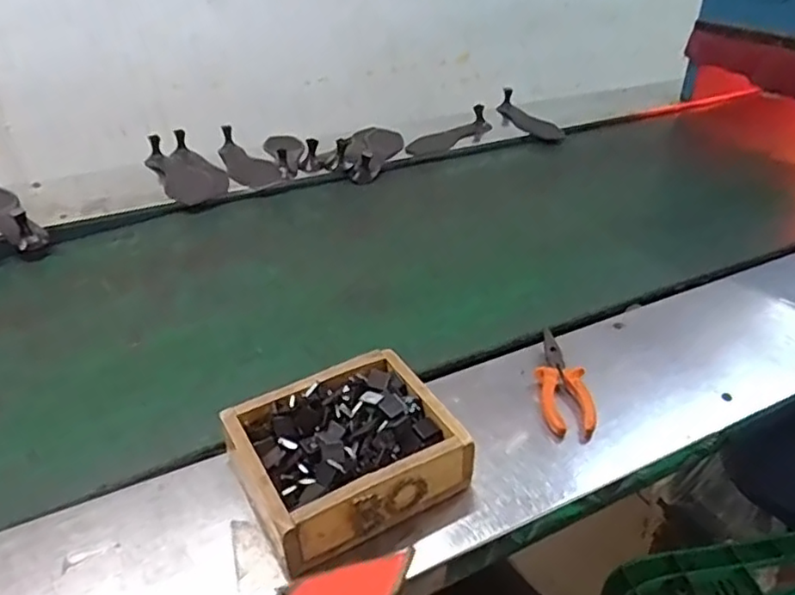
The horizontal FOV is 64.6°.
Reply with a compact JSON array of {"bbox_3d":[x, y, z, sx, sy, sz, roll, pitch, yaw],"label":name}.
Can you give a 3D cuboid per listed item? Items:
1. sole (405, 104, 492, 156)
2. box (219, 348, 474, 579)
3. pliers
[{"bbox_3d":[0.117,-0.344,1.326,0.071,0.050,0.239,29,43,36],"label":"sole"},{"bbox_3d":[-0.048,0.135,0.566,0.183,0.056,0.157,-19,38,-25],"label":"box"},{"bbox_3d":[0.176,0.088,0.676,0.050,0.023,0.143,3,34,5],"label":"pliers"}]

